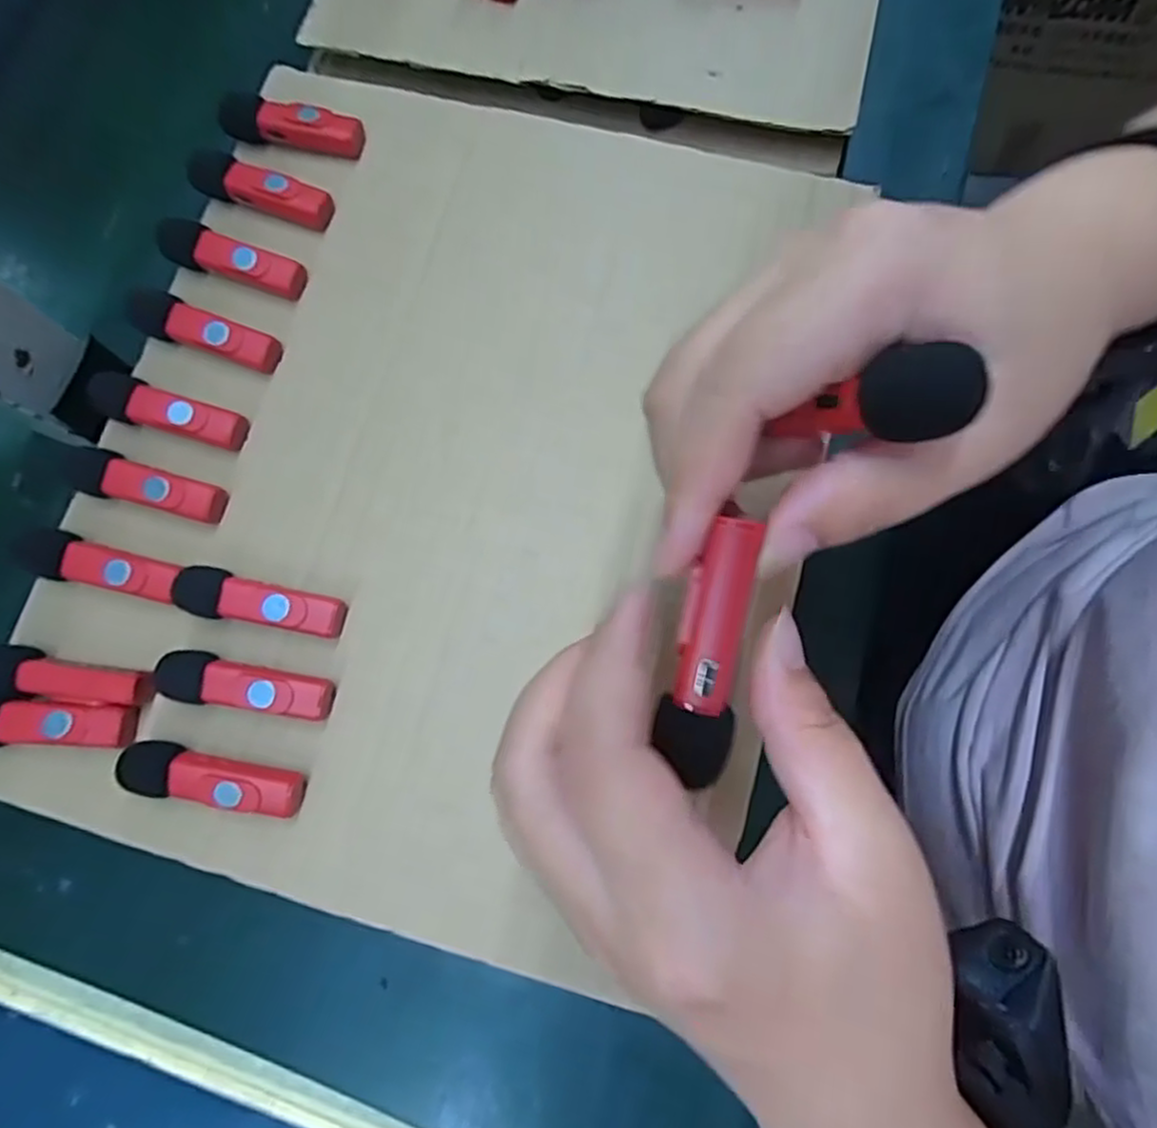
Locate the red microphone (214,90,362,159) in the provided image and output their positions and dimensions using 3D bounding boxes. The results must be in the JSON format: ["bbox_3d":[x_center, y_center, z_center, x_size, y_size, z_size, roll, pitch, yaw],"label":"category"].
[{"bbox_3d":[-0.132,-0.202,0.330,0.064,0.023,0.015,11,77,9],"label":"red microphone"}]

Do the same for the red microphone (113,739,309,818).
[{"bbox_3d":[-0.135,0.079,0.263,0.064,0.017,0.018,11,77,9],"label":"red microphone"}]

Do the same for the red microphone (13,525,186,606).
[{"bbox_3d":[-0.189,0.001,0.283,0.064,0.016,0.018,12,77,9],"label":"red microphone"}]

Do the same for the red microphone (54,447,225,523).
[{"bbox_3d":[-0.178,-0.033,0.291,0.067,0.015,0.019,12,77,9],"label":"red microphone"}]

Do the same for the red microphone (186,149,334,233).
[{"bbox_3d":[-0.144,-0.168,0.323,0.066,0.019,0.017,18,78,10],"label":"red microphone"}]

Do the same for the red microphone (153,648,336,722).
[{"bbox_3d":[-0.126,0.045,0.270,0.065,0.015,0.019,6,76,8],"label":"red microphone"}]

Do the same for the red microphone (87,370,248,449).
[{"bbox_3d":[-0.170,-0.063,0.296,0.060,0.016,0.018,14,78,10],"label":"red microphone"}]

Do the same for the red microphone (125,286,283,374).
[{"bbox_3d":[-0.160,-0.100,0.306,0.064,0.015,0.018,18,78,10],"label":"red microphone"}]

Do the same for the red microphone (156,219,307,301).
[{"bbox_3d":[-0.152,-0.132,0.314,0.062,0.018,0.018,20,79,11],"label":"red microphone"}]

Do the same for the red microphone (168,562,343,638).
[{"bbox_3d":[-0.125,0.015,0.278,0.065,0.016,0.018,11,77,9],"label":"red microphone"}]

